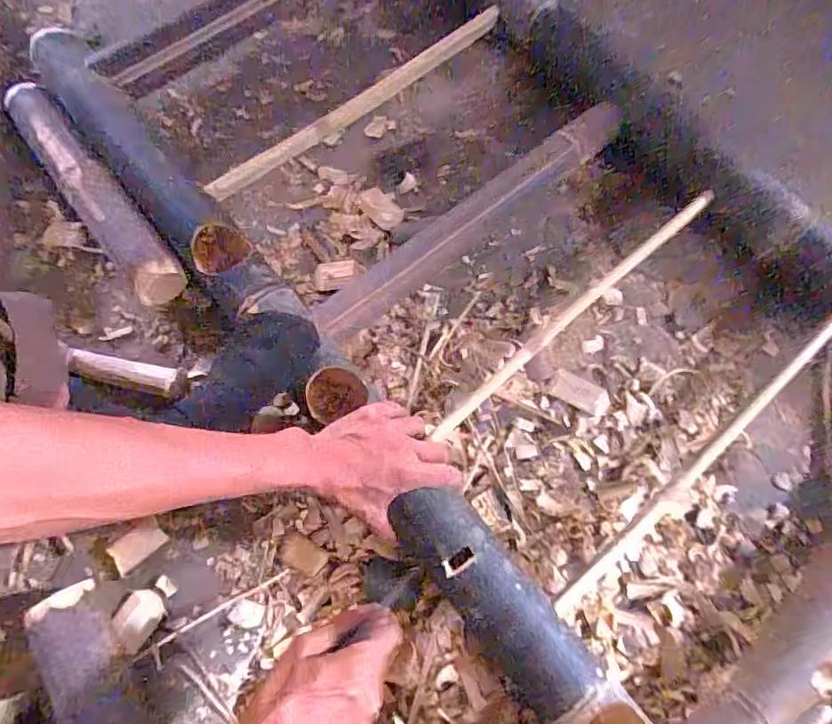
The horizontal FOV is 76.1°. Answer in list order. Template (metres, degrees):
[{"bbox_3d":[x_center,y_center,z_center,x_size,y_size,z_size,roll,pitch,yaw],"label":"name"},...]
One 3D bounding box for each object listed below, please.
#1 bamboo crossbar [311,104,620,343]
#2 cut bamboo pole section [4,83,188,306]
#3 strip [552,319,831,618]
[{"bbox_3d":[0.066,-0.166,0.623,0.434,0.055,0.045,-37,75,-14],"label":"bamboo crossbar"},{"bbox_3d":[-0.389,-0.205,0.636,0.062,0.057,0.346,-37,75,-14],"label":"cut bamboo pole section"},{"bbox_3d":[0.294,0.090,0.530,0.434,0.019,0.015,-39,77,-14],"label":"strip"}]

